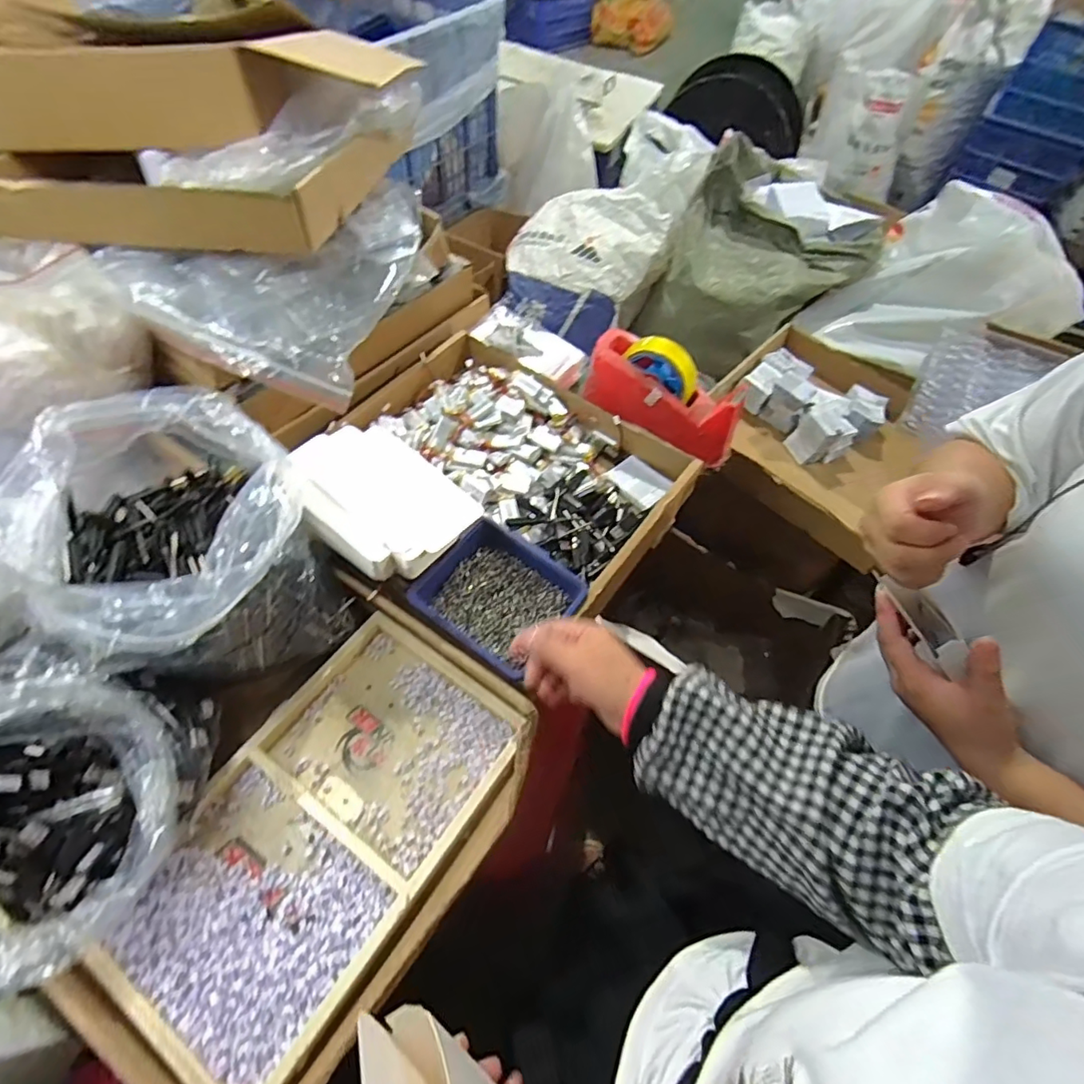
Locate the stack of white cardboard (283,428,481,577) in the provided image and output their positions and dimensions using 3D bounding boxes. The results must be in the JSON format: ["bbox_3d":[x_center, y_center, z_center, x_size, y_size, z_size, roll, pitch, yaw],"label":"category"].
[{"bbox_3d":[-0.158,-0.039,0.535,0.175,0.045,0.119,36,62,18],"label":"stack of white cardboard"}]

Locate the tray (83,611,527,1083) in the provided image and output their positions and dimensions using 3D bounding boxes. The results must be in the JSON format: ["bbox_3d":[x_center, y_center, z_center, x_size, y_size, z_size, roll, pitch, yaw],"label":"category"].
[{"bbox_3d":[-0.181,0.230,0.464,0.186,0.033,0.325,32,61,15],"label":"tray"}]

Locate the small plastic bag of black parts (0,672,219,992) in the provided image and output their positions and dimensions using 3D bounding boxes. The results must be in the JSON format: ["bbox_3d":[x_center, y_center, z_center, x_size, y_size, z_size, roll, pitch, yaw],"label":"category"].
[{"bbox_3d":[-0.353,0.205,0.402,0.196,0.134,0.171,-17,60,-14],"label":"small plastic bag of black parts"}]

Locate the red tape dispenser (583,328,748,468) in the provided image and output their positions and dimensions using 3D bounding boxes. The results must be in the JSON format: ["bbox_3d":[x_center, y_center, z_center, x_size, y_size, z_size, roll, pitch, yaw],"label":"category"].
[{"bbox_3d":[0.148,-0.184,0.688,0.203,0.091,0.078,34,61,17],"label":"red tape dispenser"}]

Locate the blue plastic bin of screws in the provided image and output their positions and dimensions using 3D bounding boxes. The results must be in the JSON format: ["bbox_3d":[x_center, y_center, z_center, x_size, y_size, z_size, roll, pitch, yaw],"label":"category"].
[{"bbox_3d":[-0.042,0.057,0.559,0.139,0.039,0.125,33,61,16],"label":"blue plastic bin of screws"}]

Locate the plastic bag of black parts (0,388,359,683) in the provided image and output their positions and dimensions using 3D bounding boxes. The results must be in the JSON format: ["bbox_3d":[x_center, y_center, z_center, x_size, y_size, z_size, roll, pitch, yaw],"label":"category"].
[{"bbox_3d":[-0.293,0.002,0.468,0.183,0.187,0.199,-27,63,-20],"label":"plastic bag of black parts"}]

